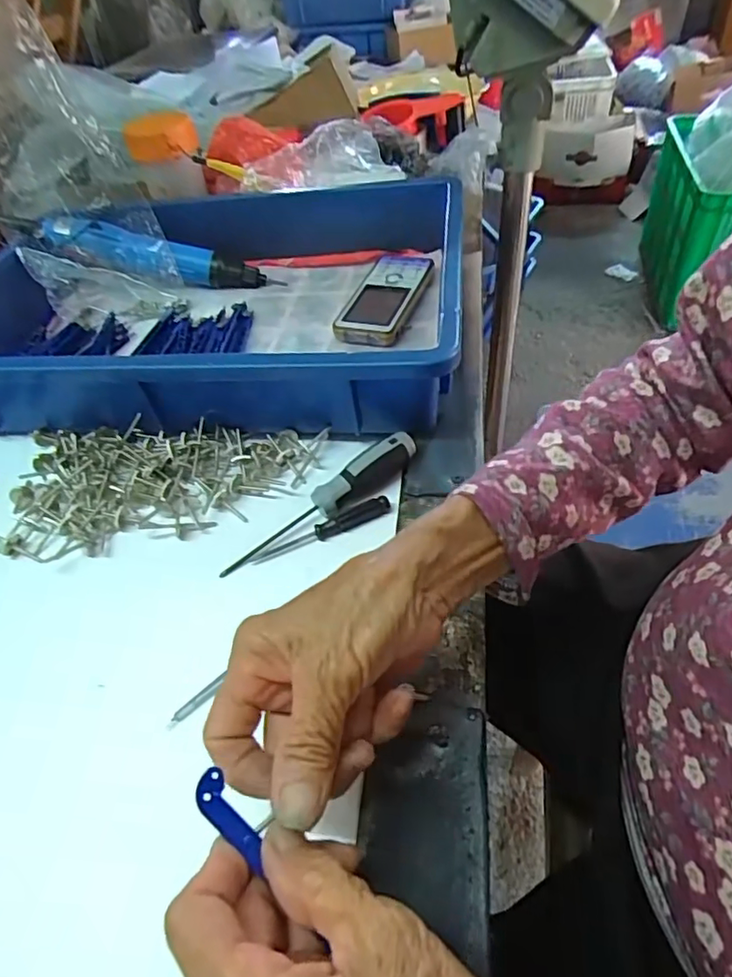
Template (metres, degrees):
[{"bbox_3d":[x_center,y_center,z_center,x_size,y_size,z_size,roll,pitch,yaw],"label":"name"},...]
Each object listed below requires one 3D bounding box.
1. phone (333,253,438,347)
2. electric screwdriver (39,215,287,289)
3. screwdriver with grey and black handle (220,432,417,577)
[{"bbox_3d":[0.018,-0.172,0.514,0.061,0.022,0.132,10,50,17],"label":"phone"},{"bbox_3d":[-0.200,-0.228,0.559,0.221,0.030,0.037,12,47,-7],"label":"electric screwdriver"},{"bbox_3d":[-0.026,0.009,0.363,0.143,0.026,0.022,-34,51,-21],"label":"screwdriver with grey and black handle"}]

